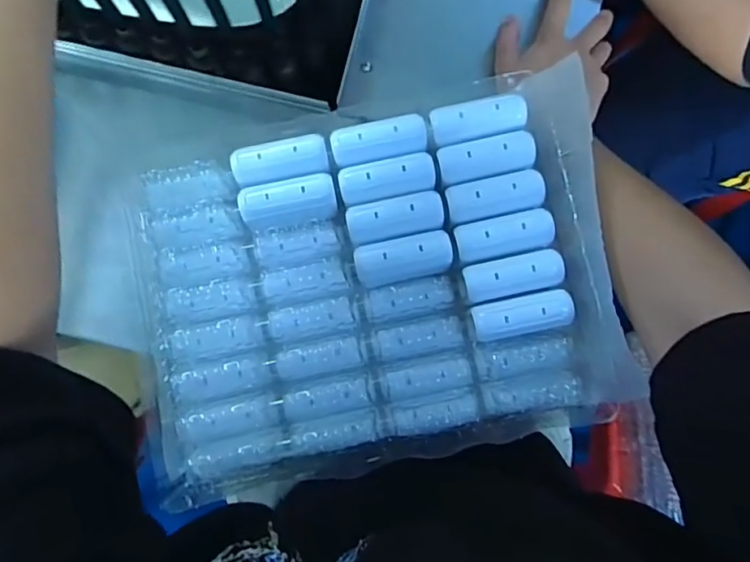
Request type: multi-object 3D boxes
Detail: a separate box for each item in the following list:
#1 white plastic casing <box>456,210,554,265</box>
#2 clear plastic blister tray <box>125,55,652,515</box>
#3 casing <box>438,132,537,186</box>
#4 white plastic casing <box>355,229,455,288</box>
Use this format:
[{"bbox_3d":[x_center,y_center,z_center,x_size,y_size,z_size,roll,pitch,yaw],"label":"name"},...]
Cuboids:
[{"bbox_3d":[0.102,-0.035,0.429,0.074,0.012,0.031,-11,84,-1],"label":"white plastic casing"},{"bbox_3d":[-0.005,0.005,0.439,0.364,0.052,0.276,-12,84,-1],"label":"clear plastic blister tray"},{"bbox_3d":[0.090,-0.097,0.435,0.076,0.012,0.031,-11,84,-1],"label":"casing"},{"bbox_3d":[0.023,-0.017,0.441,0.075,0.019,0.032,-12,84,-1],"label":"white plastic casing"}]

